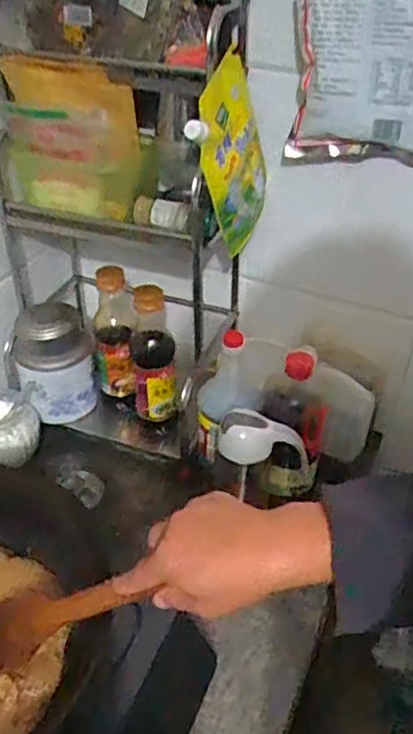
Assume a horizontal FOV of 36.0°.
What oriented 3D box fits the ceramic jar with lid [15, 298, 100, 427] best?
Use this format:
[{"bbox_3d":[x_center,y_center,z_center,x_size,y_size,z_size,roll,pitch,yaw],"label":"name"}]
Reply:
[{"bbox_3d":[-0.232,-0.012,0.961,0.111,0.154,0.111,-12,41,-18],"label":"ceramic jar with lid"}]

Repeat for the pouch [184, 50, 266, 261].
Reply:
[{"bbox_3d":[0.037,-0.258,0.783,0.030,0.200,0.158,5,57,27],"label":"pouch"}]

